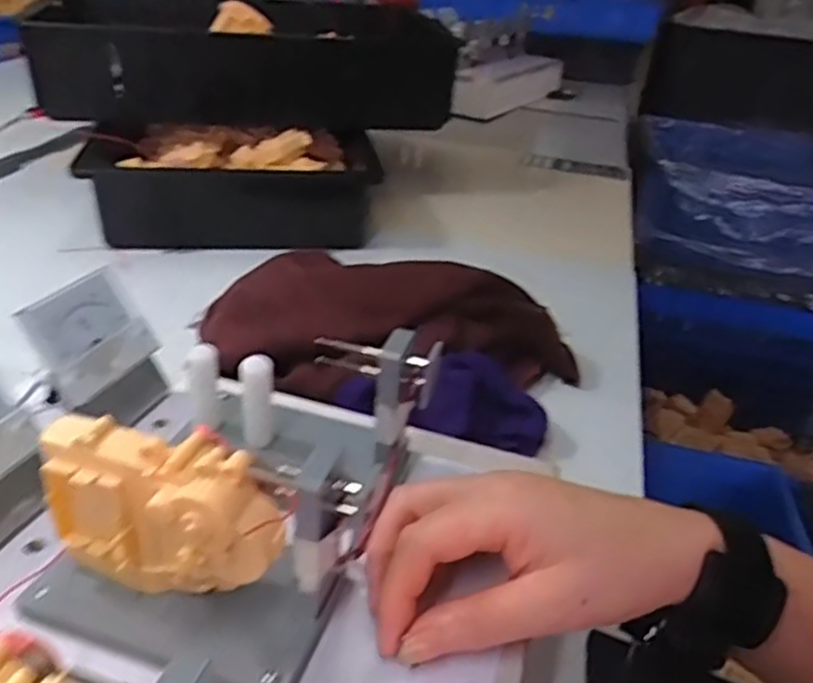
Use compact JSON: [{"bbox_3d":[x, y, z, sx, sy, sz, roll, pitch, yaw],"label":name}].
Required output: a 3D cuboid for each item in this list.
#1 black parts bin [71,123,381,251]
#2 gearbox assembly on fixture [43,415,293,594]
[{"bbox_3d":[-0.194,-0.189,0.844,0.305,0.091,0.229,0,32,-9],"label":"black parts bin"},{"bbox_3d":[-0.095,0.074,0.286,0.096,0.077,0.035,13,32,12],"label":"gearbox assembly on fixture"}]

